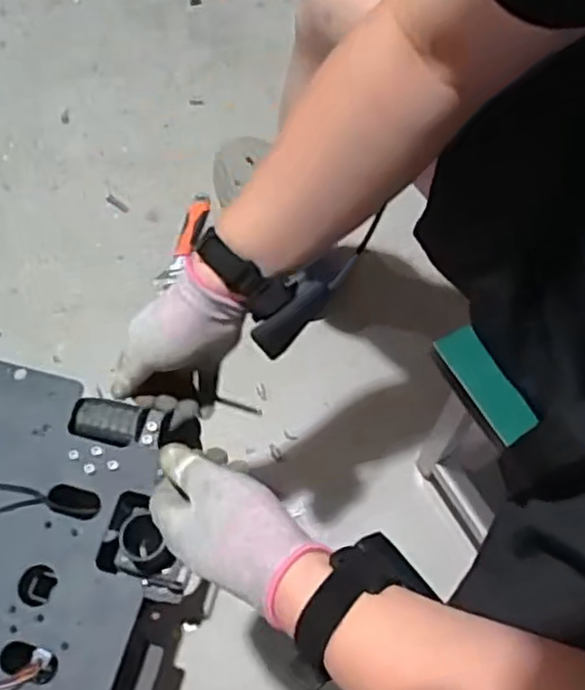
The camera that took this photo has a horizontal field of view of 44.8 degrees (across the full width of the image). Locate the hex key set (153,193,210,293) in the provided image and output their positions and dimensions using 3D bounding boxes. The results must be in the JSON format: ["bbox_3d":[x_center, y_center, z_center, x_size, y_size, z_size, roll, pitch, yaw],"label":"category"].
[{"bbox_3d":[-0.163,-0.160,1.090,0.036,0.030,0.176,16,66,10],"label":"hex key set"}]

